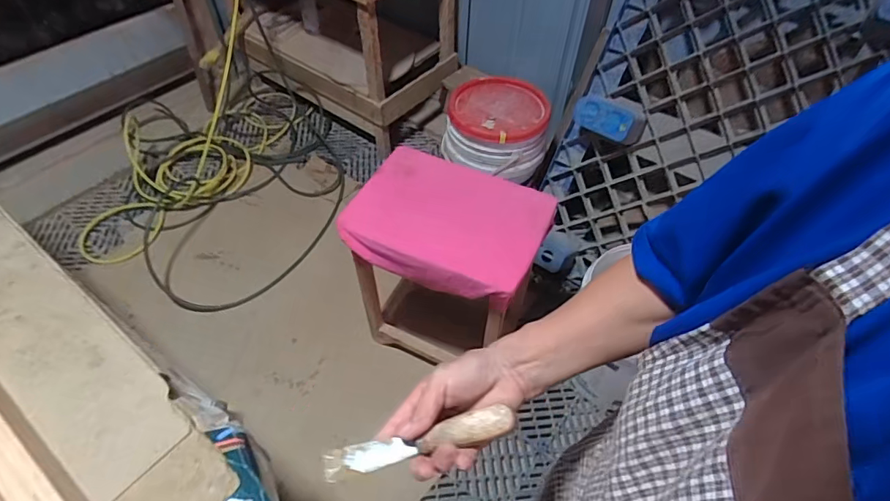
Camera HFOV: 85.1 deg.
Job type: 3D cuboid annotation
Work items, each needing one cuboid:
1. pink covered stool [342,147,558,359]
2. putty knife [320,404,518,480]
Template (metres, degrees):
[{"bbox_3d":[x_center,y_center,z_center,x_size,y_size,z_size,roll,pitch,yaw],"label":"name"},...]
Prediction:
[{"bbox_3d":[-0.004,0.085,1.263,0.418,0.600,0.319,23,55,16],"label":"pink covered stool"},{"bbox_3d":[-0.025,0.159,0.401,0.165,0.016,0.022,-17,52,8],"label":"putty knife"}]

